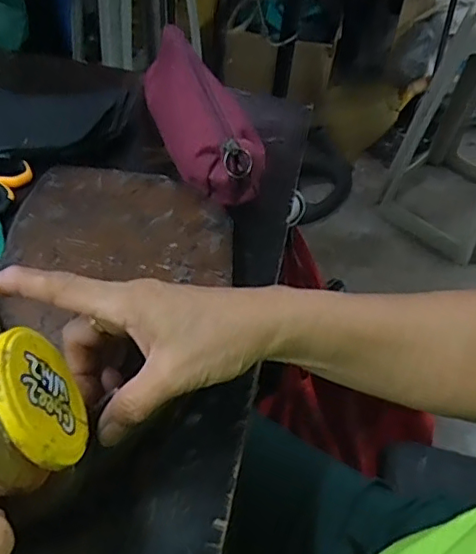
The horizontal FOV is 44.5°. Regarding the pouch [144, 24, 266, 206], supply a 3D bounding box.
[{"bbox_3d":[-0.039,-0.155,0.541,0.065,0.062,0.210,-14,52,-17],"label":"pouch"}]

